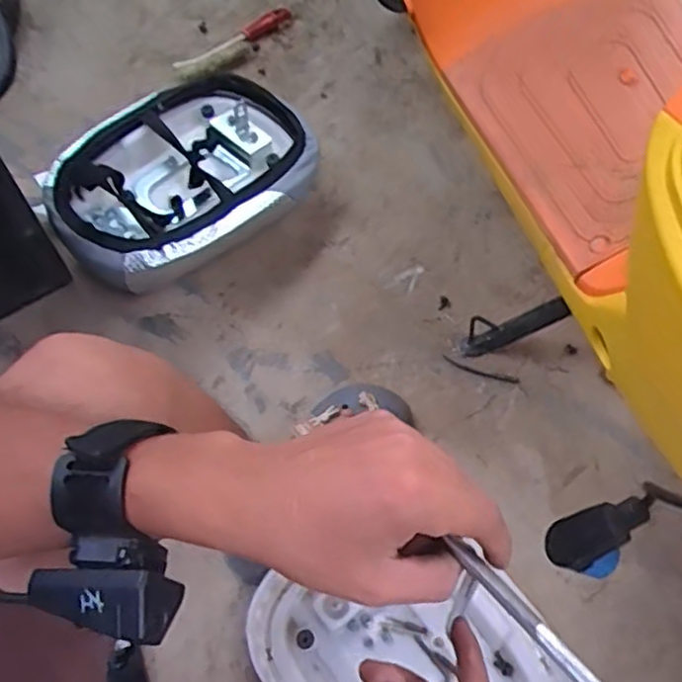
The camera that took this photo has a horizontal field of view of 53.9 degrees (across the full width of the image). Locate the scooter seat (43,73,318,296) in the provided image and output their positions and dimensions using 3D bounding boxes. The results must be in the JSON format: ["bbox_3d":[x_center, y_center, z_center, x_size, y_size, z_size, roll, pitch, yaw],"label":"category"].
[{"bbox_3d":[-0.203,-0.218,0.885,0.247,0.111,0.349,36,70,17],"label":"scooter seat"}]

